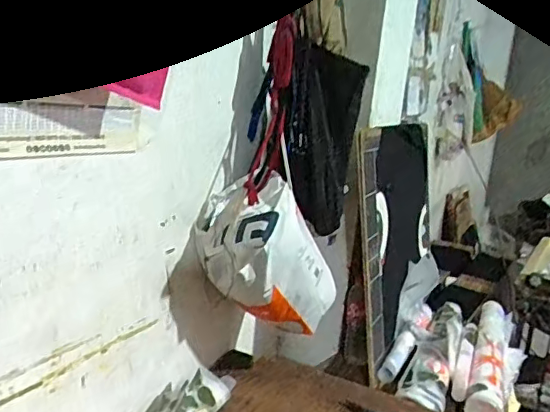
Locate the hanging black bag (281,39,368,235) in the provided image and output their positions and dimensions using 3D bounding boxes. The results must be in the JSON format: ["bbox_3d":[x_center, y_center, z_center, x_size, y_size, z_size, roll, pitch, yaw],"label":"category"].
[{"bbox_3d":[0.086,-0.137,1.130,0.146,0.345,0.074,6,13,3],"label":"hanging black bag"}]

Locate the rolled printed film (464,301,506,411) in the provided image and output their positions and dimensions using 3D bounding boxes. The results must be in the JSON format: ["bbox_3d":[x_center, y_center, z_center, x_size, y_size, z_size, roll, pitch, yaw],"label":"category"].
[{"bbox_3d":[0.561,0.379,1.464,0.080,0.085,0.626,11,14,21],"label":"rolled printed film"}]

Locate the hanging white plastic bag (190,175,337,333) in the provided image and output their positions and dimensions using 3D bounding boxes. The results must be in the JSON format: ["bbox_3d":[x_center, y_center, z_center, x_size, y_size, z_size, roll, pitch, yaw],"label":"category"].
[{"bbox_3d":[-0.014,0.110,1.092,0.276,0.272,0.195,6,13,2],"label":"hanging white plastic bag"}]

